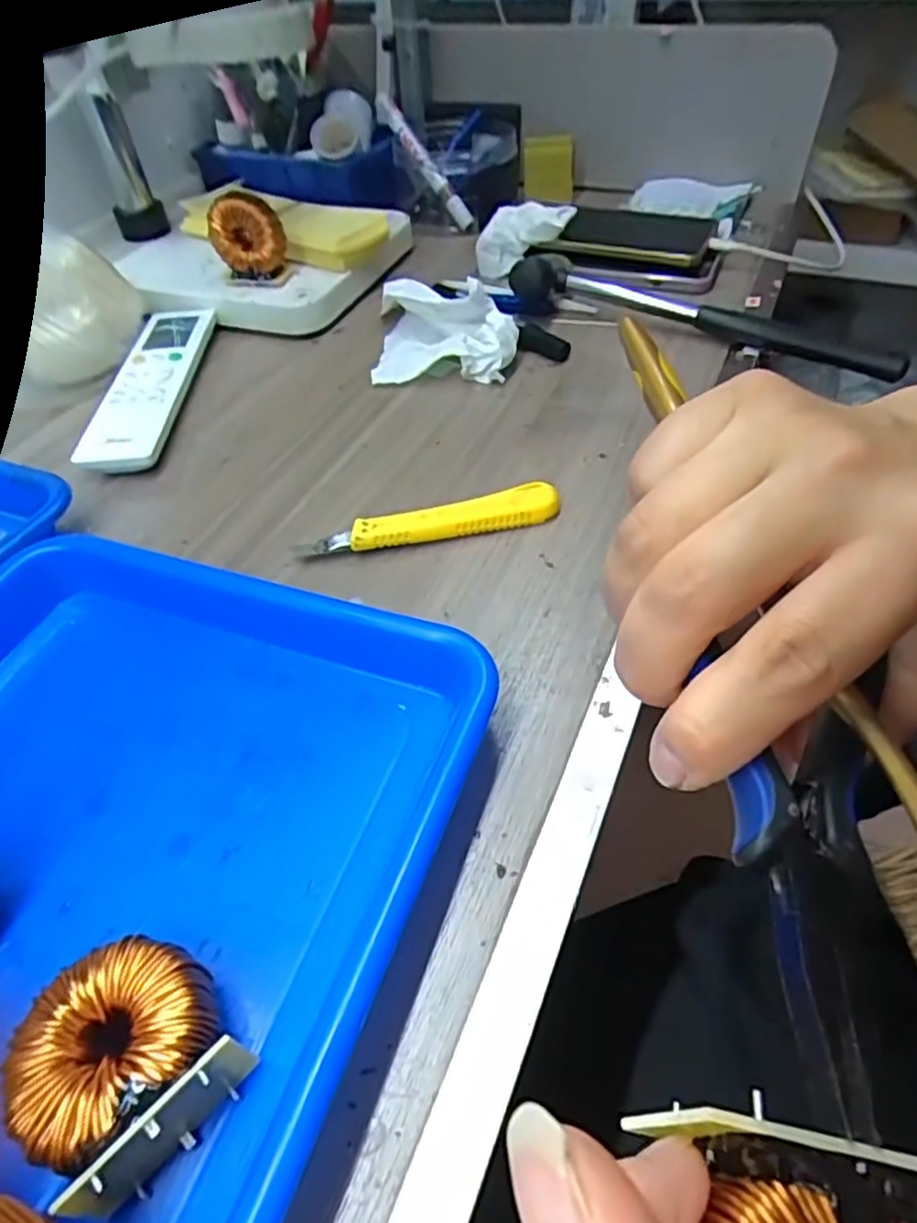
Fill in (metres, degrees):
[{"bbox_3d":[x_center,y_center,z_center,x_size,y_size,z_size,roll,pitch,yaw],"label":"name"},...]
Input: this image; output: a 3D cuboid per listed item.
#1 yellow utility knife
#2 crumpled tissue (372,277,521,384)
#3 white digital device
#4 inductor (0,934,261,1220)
[{"bbox_3d":[-0.016,-0.046,0.352,0.137,0.018,0.018,-9,49,-6],"label":"yellow utility knife"},{"bbox_3d":[-0.010,-0.198,0.471,0.103,0.043,0.076,5,49,6],"label":"crumpled tissue"},{"bbox_3d":[-0.213,-0.160,0.463,0.052,0.018,0.195,-4,49,-1],"label":"white digital device"},{"bbox_3d":[-0.097,0.130,0.194,0.054,0.029,0.054,-4,46,5],"label":"inductor"}]

